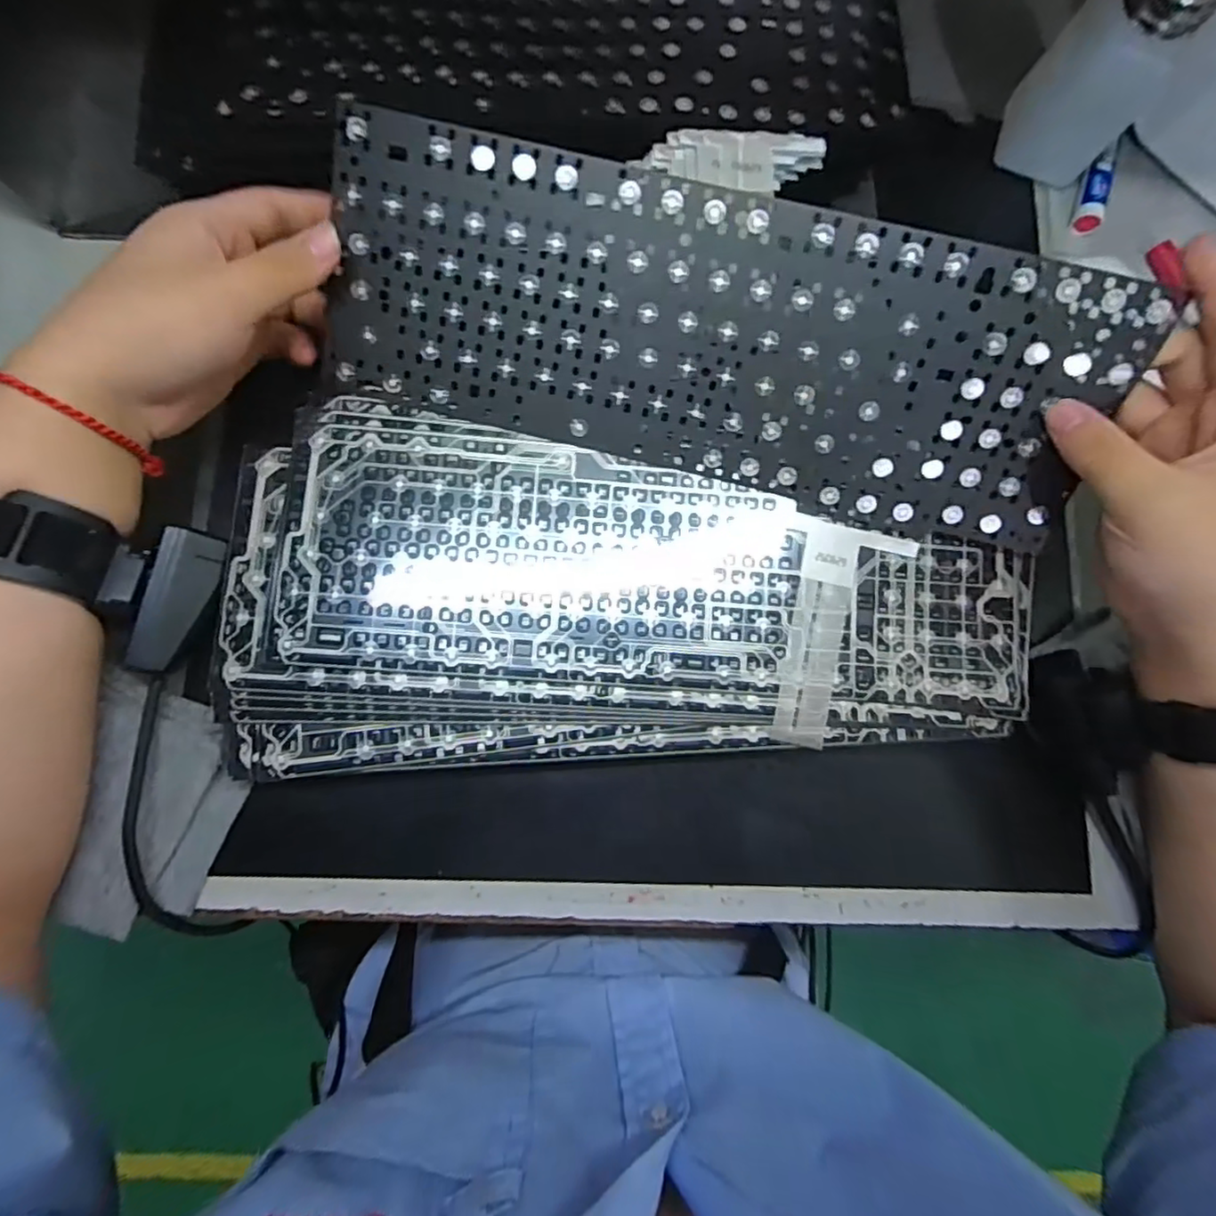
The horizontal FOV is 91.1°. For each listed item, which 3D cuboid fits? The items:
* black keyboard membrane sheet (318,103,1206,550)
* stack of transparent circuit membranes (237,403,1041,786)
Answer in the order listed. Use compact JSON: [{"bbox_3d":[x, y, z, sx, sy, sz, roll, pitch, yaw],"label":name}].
[{"bbox_3d":[0.049,-0.123,0.276,0.352,0.009,0.120,14,114,1],"label":"black keyboard membrane sheet"},{"bbox_3d":[0.016,-0.004,0.307,0.383,0.028,0.170,2,84,-3],"label":"stack of transparent circuit membranes"}]

